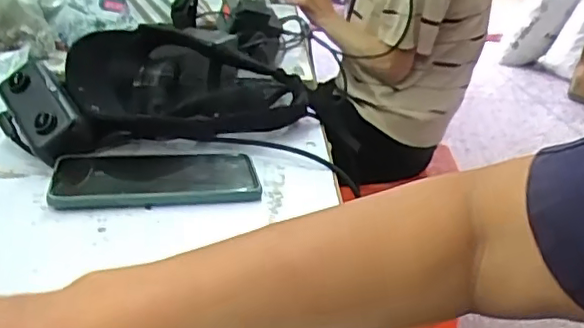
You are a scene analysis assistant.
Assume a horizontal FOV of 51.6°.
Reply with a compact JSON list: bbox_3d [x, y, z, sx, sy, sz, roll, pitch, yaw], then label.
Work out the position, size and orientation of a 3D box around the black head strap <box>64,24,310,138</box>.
[{"bbox_3d":[-0.097,-0.083,0.605,0.224,0.075,0.157,-2,25,-15],"label":"black head strap"}]

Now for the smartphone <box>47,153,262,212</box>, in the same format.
[{"bbox_3d":[-0.109,0.012,0.489,0.158,0.012,0.081,-3,26,-16],"label":"smartphone"}]

